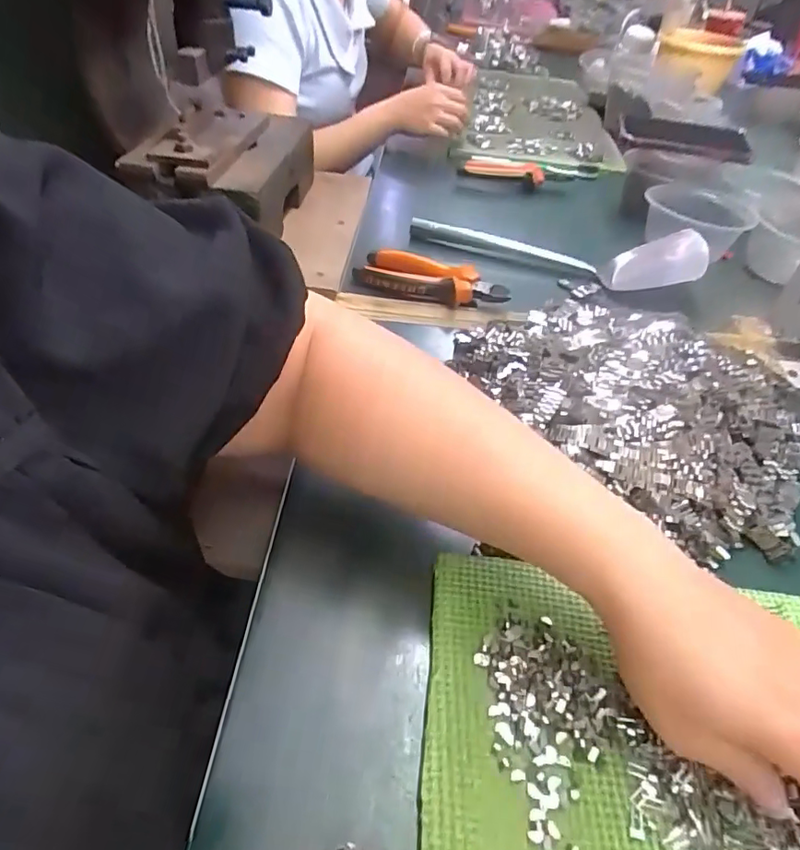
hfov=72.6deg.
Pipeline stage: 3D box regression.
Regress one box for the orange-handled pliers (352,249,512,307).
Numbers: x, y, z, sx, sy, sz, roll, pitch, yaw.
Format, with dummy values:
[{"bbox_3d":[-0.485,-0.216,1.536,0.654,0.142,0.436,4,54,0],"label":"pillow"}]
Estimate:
[{"bbox_3d":[0.029,-0.140,0.523,0.147,0.021,0.050,18,46,11],"label":"orange-handled pliers"}]

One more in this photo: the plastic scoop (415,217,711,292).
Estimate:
[{"bbox_3d":[0.166,-0.207,0.588,0.295,0.061,0.079,23,47,16],"label":"plastic scoop"}]

